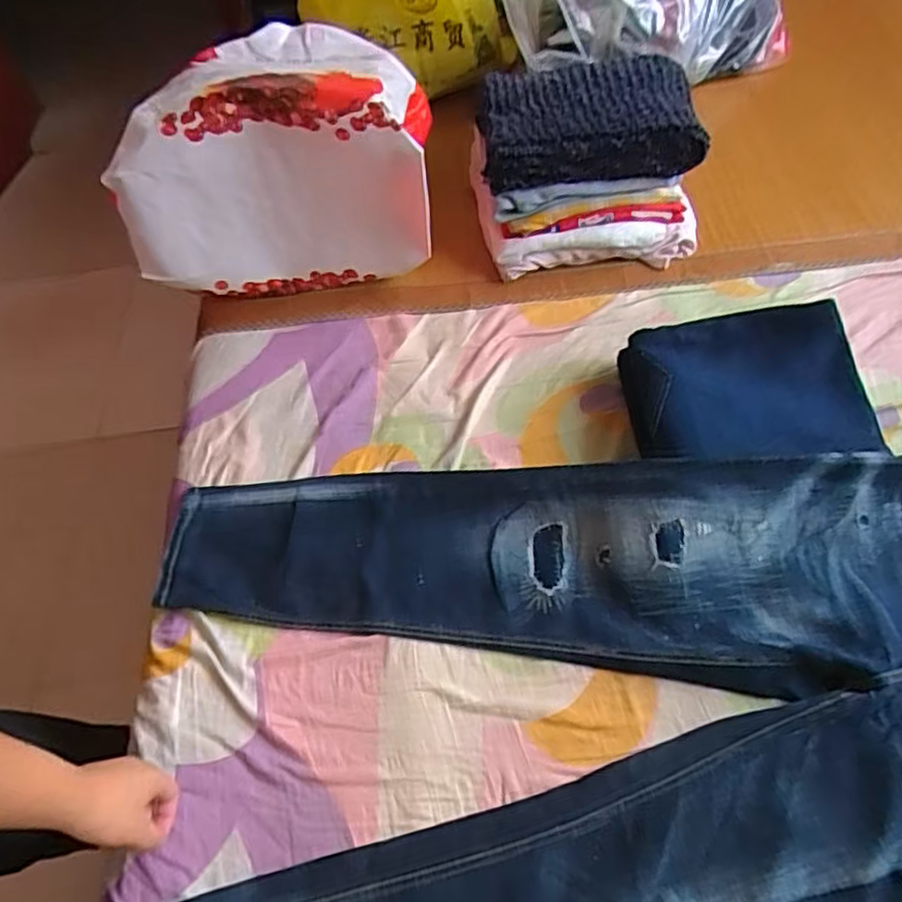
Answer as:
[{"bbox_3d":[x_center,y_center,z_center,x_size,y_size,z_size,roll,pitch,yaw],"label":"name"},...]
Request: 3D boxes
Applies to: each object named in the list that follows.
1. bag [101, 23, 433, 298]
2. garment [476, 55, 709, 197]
[{"bbox_3d":[-0.232,-0.401,0.952,0.388,0.269,0.296,-8,56,0],"label":"bag"},{"bbox_3d":[0.183,-0.460,0.943,0.291,0.065,0.205,-7,56,1],"label":"garment"}]

